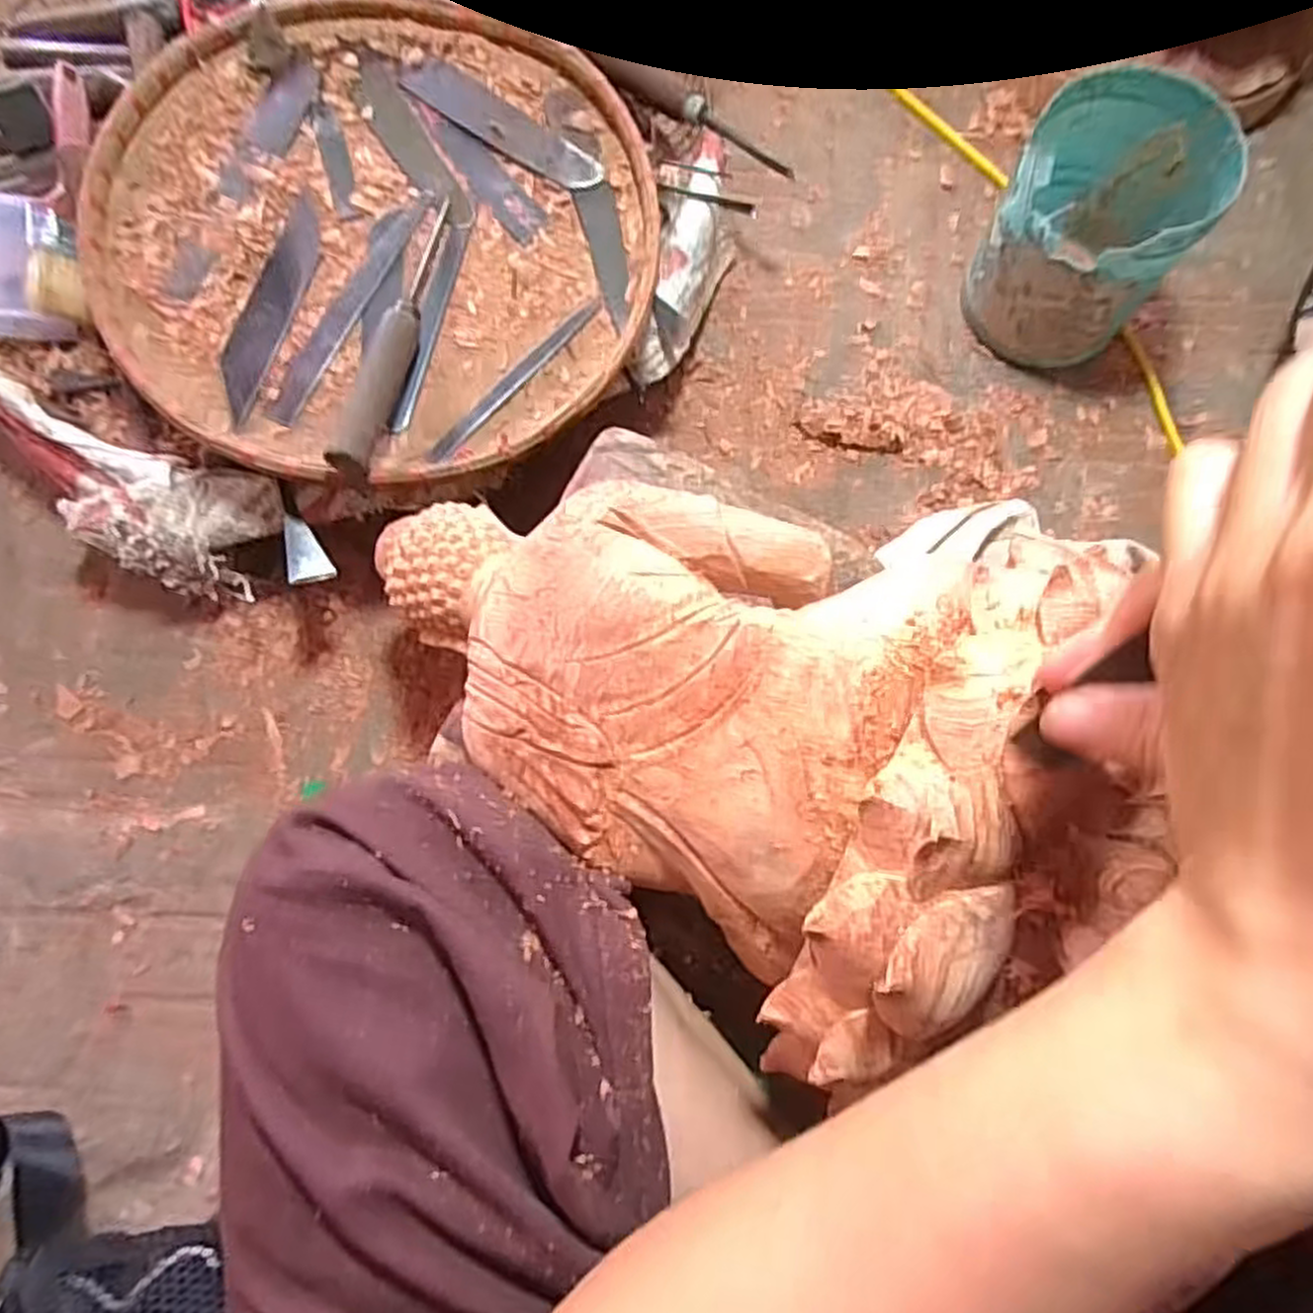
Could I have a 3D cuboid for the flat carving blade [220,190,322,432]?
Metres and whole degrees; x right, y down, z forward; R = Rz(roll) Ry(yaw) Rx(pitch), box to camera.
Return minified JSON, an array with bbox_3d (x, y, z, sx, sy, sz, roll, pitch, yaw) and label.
[{"bbox_3d":[-0.206,-0.186,0.424,0.026,0.004,0.134,16,78,-2],"label":"flat carving blade"}]

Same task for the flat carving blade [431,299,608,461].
[{"bbox_3d":[-0.076,-0.151,0.426,0.011,0.004,0.126,40,77,8],"label":"flat carving blade"}]

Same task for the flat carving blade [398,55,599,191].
[{"bbox_3d":[-0.088,-0.306,0.456,0.131,0.006,0.027,36,77,7],"label":"flat carving blade"}]

